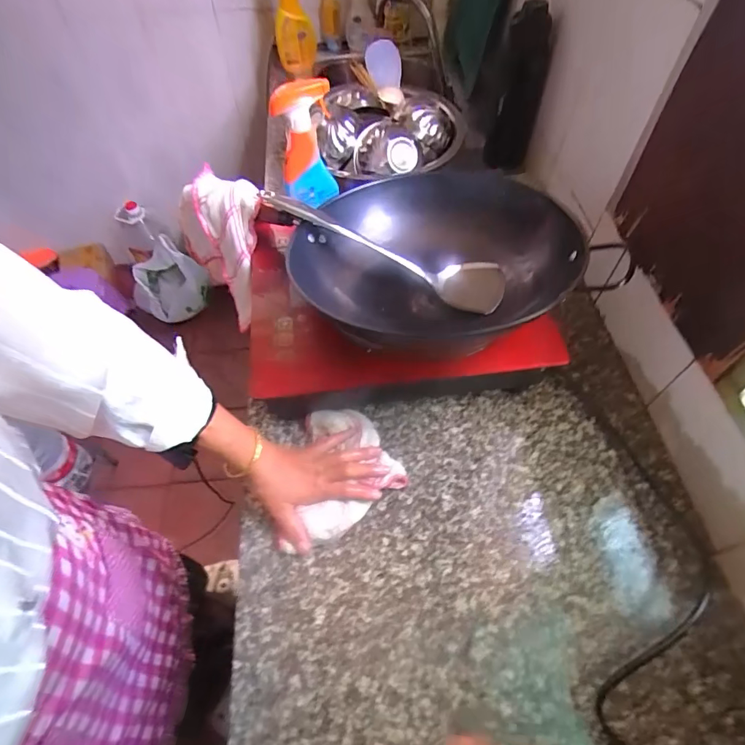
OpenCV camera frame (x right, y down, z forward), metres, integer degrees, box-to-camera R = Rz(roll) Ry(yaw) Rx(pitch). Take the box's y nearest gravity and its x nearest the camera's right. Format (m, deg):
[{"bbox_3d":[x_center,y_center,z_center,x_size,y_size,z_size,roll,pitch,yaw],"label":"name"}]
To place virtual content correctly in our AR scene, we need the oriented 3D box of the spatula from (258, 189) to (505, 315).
[{"bbox_3d":[0.011,-0.173,0.634,0.350,0.047,0.089,21,59,-4],"label":"spatula"}]

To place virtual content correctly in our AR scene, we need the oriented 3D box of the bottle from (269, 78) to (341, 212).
[{"bbox_3d":[-0.106,-0.357,0.729,0.084,0.181,0.049,-11,58,-6],"label":"bottle"}]

